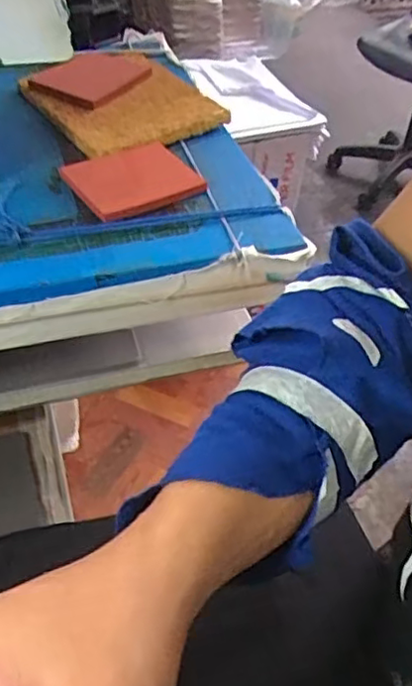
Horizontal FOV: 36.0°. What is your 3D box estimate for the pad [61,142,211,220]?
[{"bbox_3d":[-0.055,-0.127,0.493,0.091,0.011,0.080,-23,50,-25],"label":"pad"}]

